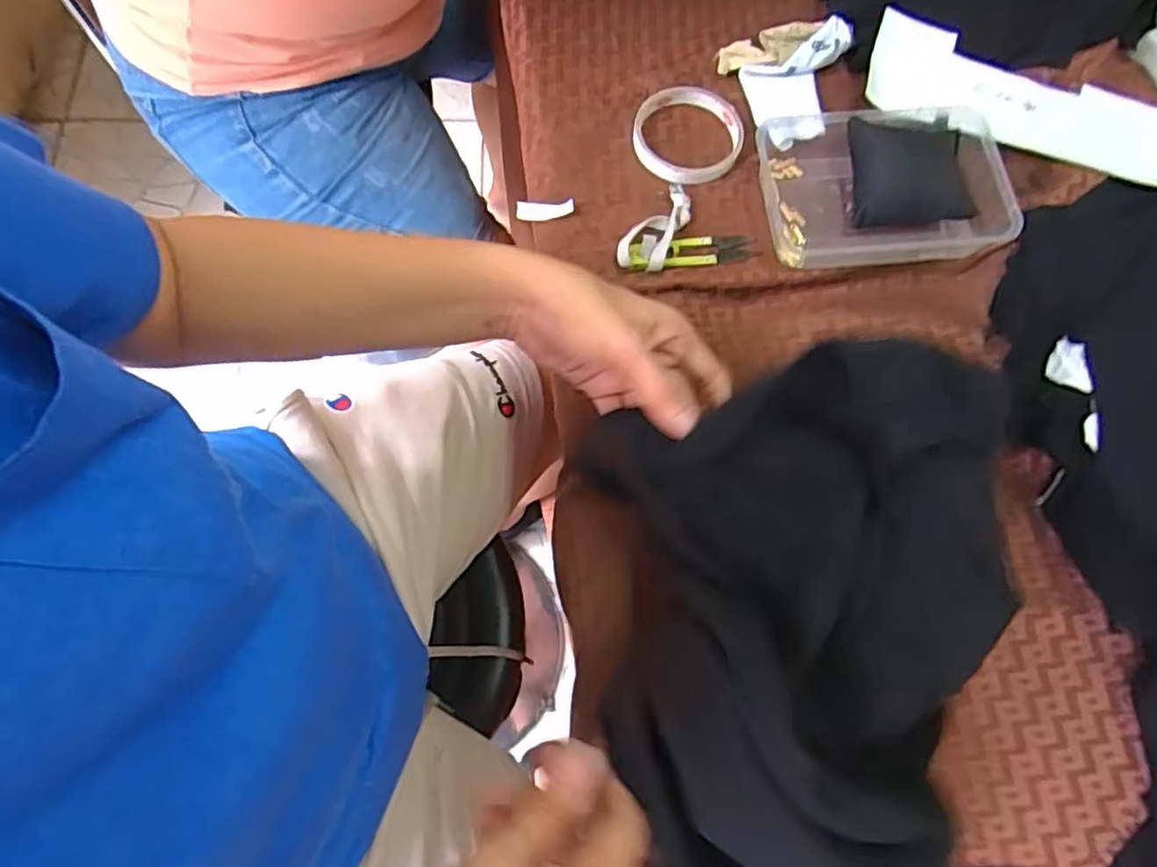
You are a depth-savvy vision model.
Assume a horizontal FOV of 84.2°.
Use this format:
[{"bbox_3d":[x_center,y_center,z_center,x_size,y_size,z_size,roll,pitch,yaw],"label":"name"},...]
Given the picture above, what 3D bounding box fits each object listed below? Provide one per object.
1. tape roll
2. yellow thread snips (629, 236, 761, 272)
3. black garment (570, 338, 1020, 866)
[{"bbox_3d":[0.086,-0.236,0.505,0.084,0.009,0.087,1,72,-2],"label":"tape roll"},{"bbox_3d":[0.084,-0.136,0.473,0.097,0.013,0.024,-9,73,-5],"label":"yellow thread snips"},{"bbox_3d":[0.119,0.105,0.313,0.206,0.059,0.279,-6,74,-1],"label":"black garment"}]

